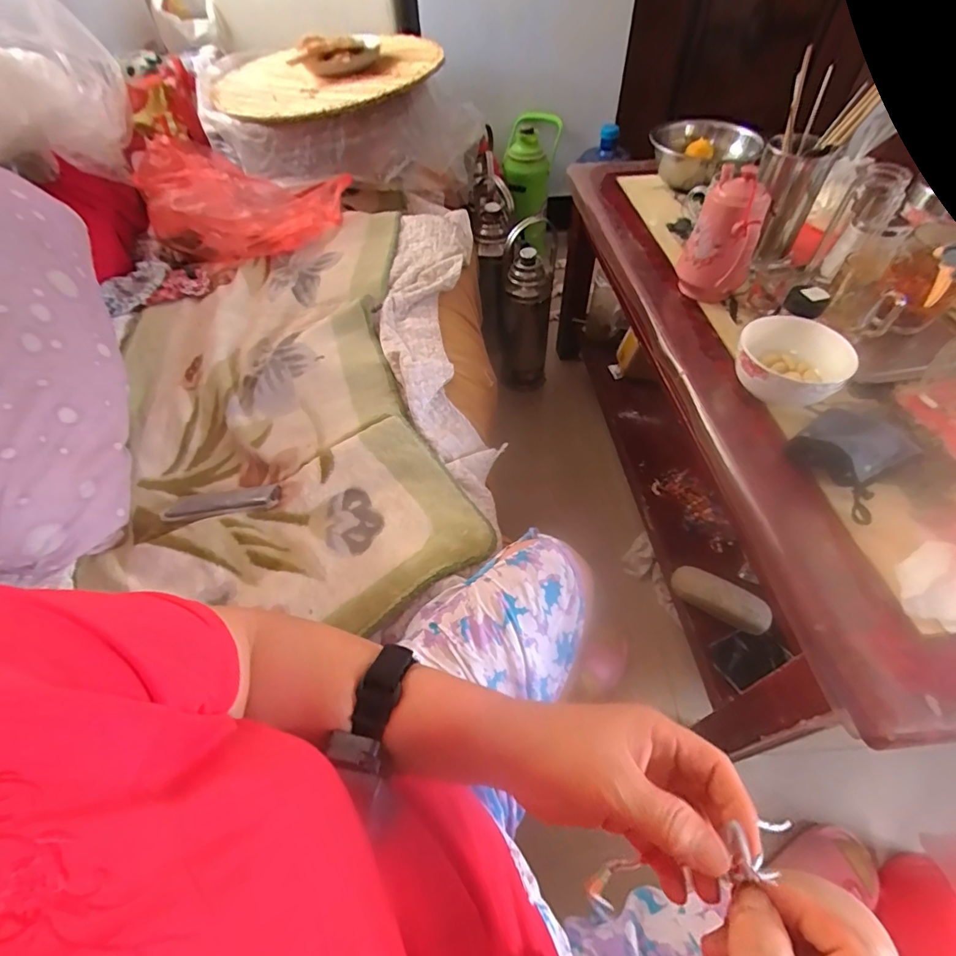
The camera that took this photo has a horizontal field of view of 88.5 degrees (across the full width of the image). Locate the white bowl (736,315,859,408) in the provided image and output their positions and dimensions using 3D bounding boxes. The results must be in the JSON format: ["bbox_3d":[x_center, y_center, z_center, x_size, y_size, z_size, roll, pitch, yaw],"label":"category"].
[{"bbox_3d":[0.389,-0.144,0.619,0.117,0.055,0.112,-1,52,2],"label":"white bowl"}]

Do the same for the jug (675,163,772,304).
[{"bbox_3d":[0.366,-0.360,0.734,0.098,0.160,0.148,19,56,17],"label":"jug"}]

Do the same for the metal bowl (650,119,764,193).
[{"bbox_3d":[0.469,-0.673,1.022,0.211,0.076,0.211,14,54,13],"label":"metal bowl"}]

